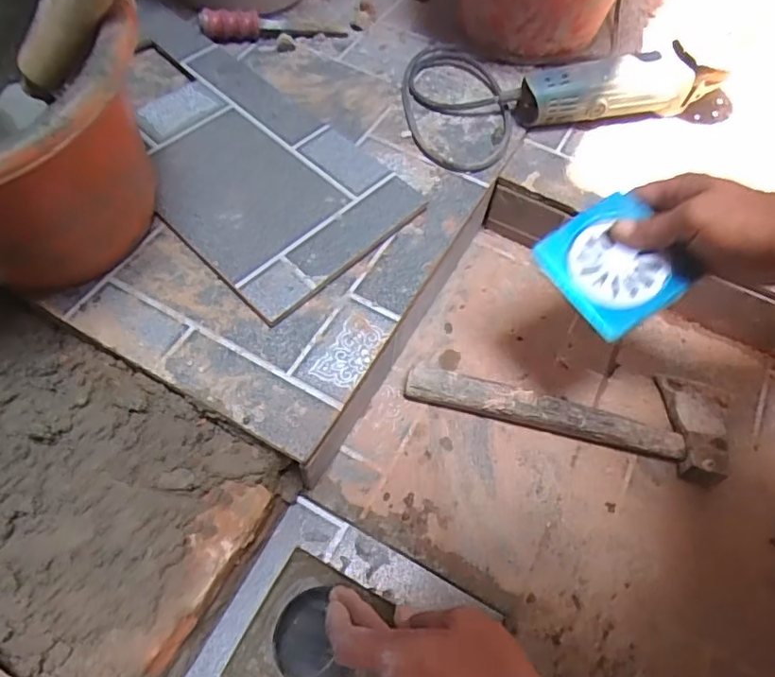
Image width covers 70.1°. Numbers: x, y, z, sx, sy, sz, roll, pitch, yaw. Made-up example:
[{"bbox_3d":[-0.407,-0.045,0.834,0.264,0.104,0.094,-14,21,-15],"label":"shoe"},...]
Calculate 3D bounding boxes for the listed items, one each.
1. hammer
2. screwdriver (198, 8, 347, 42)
[{"bbox_3d":[0.180,0.054,0.554,0.307,0.026,0.101,16,61,5],"label":"hammer"},{"bbox_3d":[-0.144,-0.395,0.693,0.174,0.037,0.027,-12,62,-10],"label":"screwdriver"}]

